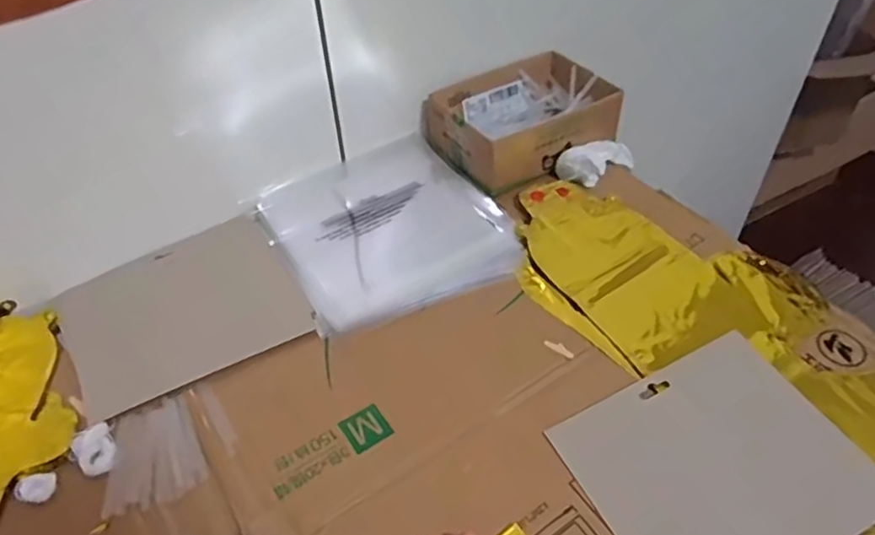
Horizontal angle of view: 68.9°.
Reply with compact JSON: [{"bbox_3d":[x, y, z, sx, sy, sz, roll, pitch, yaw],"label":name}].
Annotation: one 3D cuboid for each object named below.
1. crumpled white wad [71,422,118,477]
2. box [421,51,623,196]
[{"bbox_3d":[-0.256,0.137,0.477,0.026,0.008,0.037,-28,53,-23],"label":"crumpled white wad"},{"bbox_3d":[0.098,-0.172,0.735,0.191,0.060,0.144,-24,51,-20],"label":"box"}]

